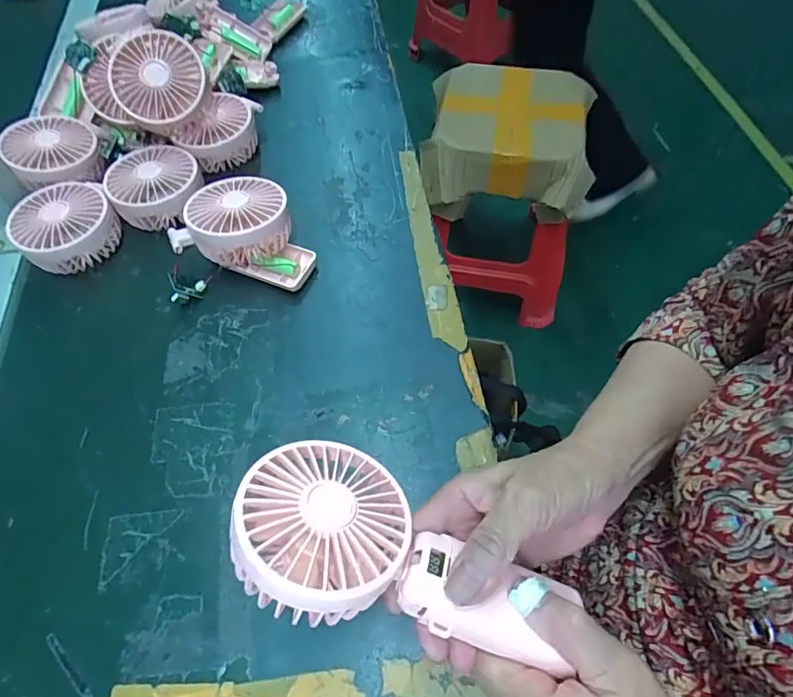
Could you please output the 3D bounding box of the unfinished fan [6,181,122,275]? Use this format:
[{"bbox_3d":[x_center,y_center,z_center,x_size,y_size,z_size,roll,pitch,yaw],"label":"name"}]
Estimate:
[{"bbox_3d":[-0.305,-0.112,0.451,0.078,0.044,0.087,39,68,22],"label":"unfinished fan"}]

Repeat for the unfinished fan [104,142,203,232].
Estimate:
[{"bbox_3d":[-0.232,-0.156,0.474,0.085,0.043,0.084,-23,62,-11],"label":"unfinished fan"}]

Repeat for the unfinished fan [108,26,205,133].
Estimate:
[{"bbox_3d":[-0.223,-0.252,0.456,0.083,0.032,0.084,0,96,4],"label":"unfinished fan"}]

